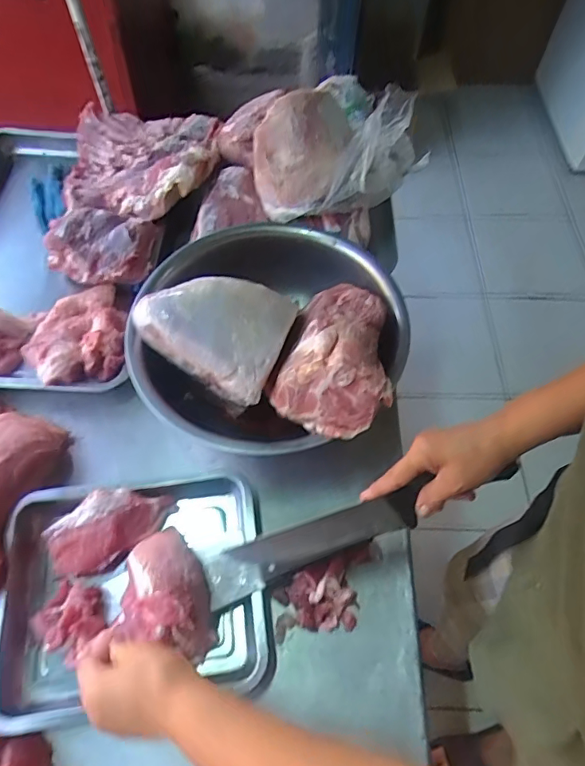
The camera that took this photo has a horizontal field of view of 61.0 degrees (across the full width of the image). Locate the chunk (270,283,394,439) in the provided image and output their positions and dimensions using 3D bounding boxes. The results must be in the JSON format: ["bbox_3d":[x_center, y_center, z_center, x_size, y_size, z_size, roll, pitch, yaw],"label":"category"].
[{"bbox_3d":[0.067,-0.056,0.626,0.144,0.078,0.242,17,60,10],"label":"chunk"}]

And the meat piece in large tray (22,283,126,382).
[{"bbox_3d":[-0.340,-0.079,0.774,0.152,0.048,0.195,-13,59,-9],"label":"meat piece in large tray"}]

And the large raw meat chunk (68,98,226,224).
[{"bbox_3d":[-0.278,-0.407,0.909,0.280,0.086,0.251,3,58,1],"label":"large raw meat chunk"}]

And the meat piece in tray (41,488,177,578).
[{"bbox_3d":[-0.232,0.179,0.628,0.151,0.032,0.085,-36,95,-14],"label":"meat piece in tray"}]

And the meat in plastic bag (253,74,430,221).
[{"bbox_3d":[0.077,-0.370,0.812,0.274,0.144,0.187,3,58,1],"label":"meat in plastic bag"}]

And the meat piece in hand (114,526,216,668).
[{"bbox_3d":[-0.147,0.241,0.576,0.091,0.068,0.140,-11,59,-7],"label":"meat piece in hand"}]

